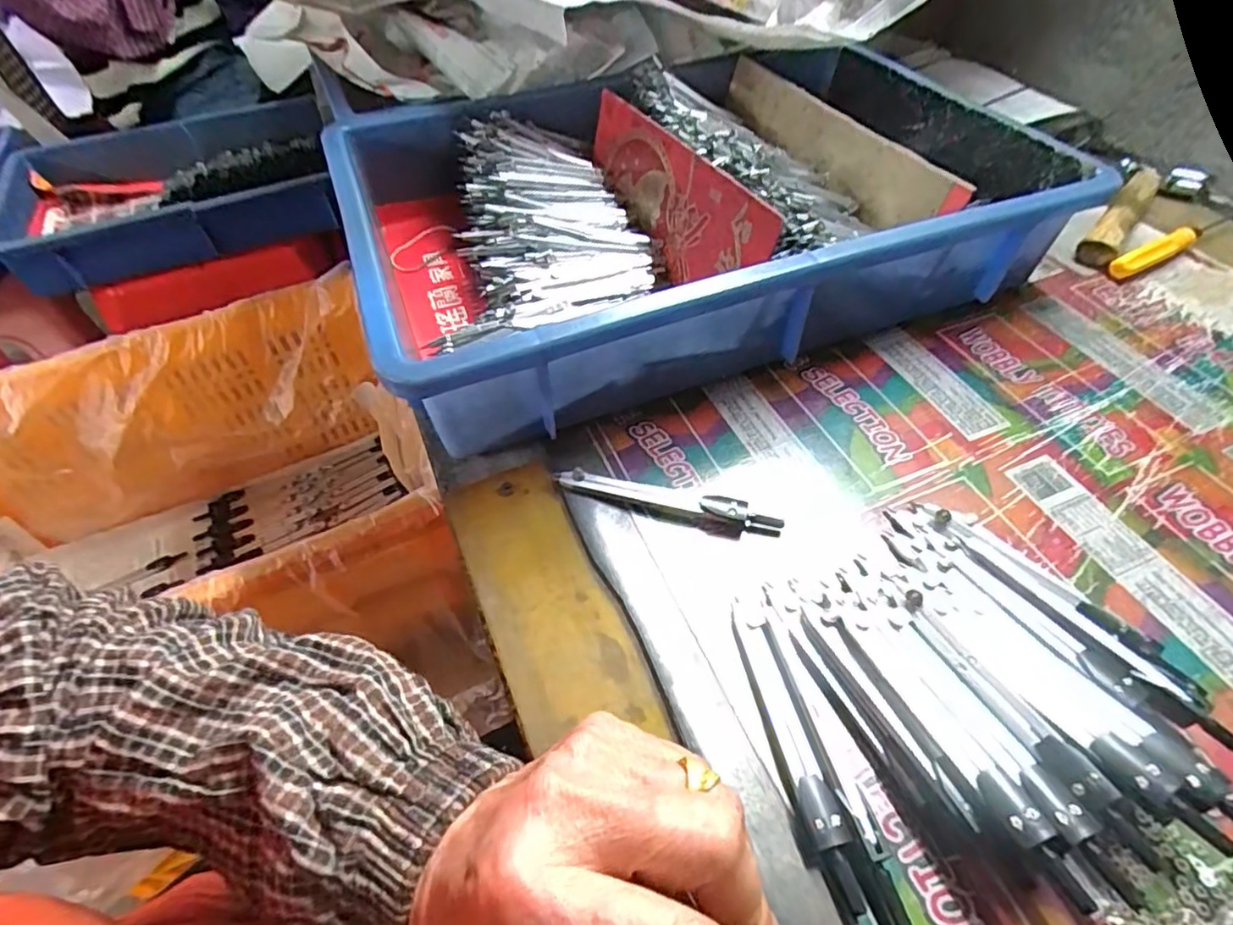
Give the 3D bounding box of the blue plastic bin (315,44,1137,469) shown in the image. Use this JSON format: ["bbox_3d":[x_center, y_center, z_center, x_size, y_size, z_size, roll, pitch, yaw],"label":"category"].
[{"bbox_3d":[0.042,-0.173,0.418,0.416,0.083,0.289,-19,52,-13],"label":"blue plastic bin"}]

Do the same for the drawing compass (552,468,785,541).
[{"bbox_3d":[0.025,0.020,0.305,0.112,0.010,0.015,10,51,11],"label":"drawing compass"}]

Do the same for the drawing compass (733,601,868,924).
[{"bbox_3d":[0.065,0.105,0.231,0.015,0.008,0.109,-11,51,-7],"label":"drawing compass"}]

